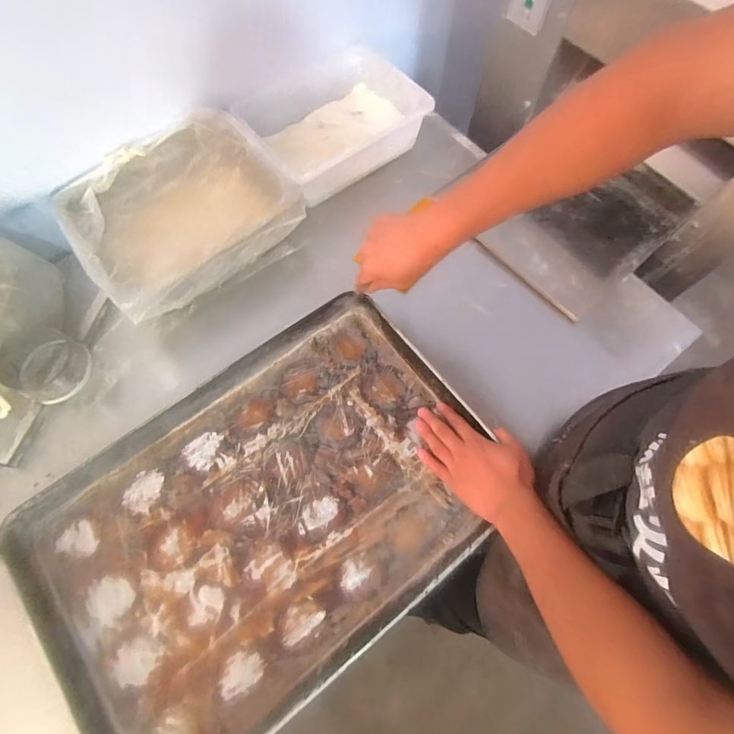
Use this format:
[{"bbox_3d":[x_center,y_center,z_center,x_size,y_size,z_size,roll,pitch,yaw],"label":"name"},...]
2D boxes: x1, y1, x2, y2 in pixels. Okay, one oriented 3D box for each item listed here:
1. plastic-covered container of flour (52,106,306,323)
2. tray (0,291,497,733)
[{"bbox_3d":[-0.308,-0.251,0.721,0.344,0.101,0.261,-37,74,-13],"label":"plastic-covered container of flour"},{"bbox_3d":[-0.136,0.196,0.585,0.607,0.048,0.408,-36,73,-13],"label":"tray"}]

